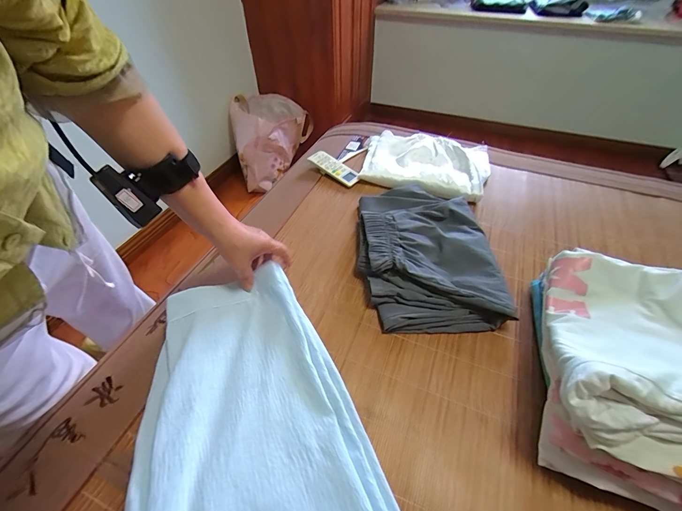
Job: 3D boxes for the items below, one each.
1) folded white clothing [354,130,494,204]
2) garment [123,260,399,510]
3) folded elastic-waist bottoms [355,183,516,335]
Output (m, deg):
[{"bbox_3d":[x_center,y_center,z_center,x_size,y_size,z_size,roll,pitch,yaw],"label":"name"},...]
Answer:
[{"bbox_3d":[0.187,-0.210,0.727,0.275,0.060,0.220,17,50,16],"label":"folded white clothing"},{"bbox_3d":[-0.106,0.213,0.331,0.261,0.045,0.433,-19,50,-15],"label":"garment"},{"bbox_3d":[0.140,-0.013,0.547,0.213,0.050,0.303,-1,48,1],"label":"folded elastic-waist bottoms"}]

